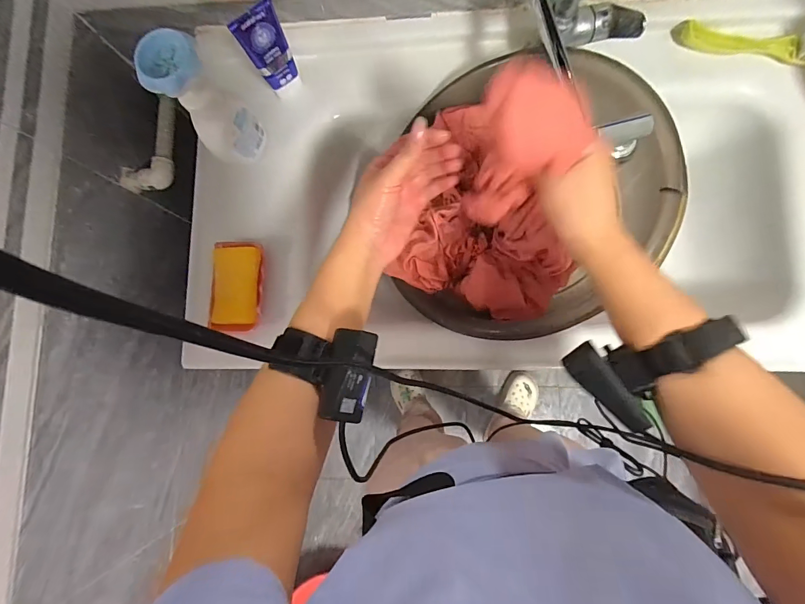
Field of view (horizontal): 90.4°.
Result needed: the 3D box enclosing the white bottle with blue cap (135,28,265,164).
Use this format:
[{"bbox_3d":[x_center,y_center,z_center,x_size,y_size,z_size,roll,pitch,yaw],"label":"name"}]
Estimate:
[{"bbox_3d":[-0.246,-0.246,0.512,0.066,0.179,0.071,-1,83,4],"label":"white bottle with blue cap"}]

